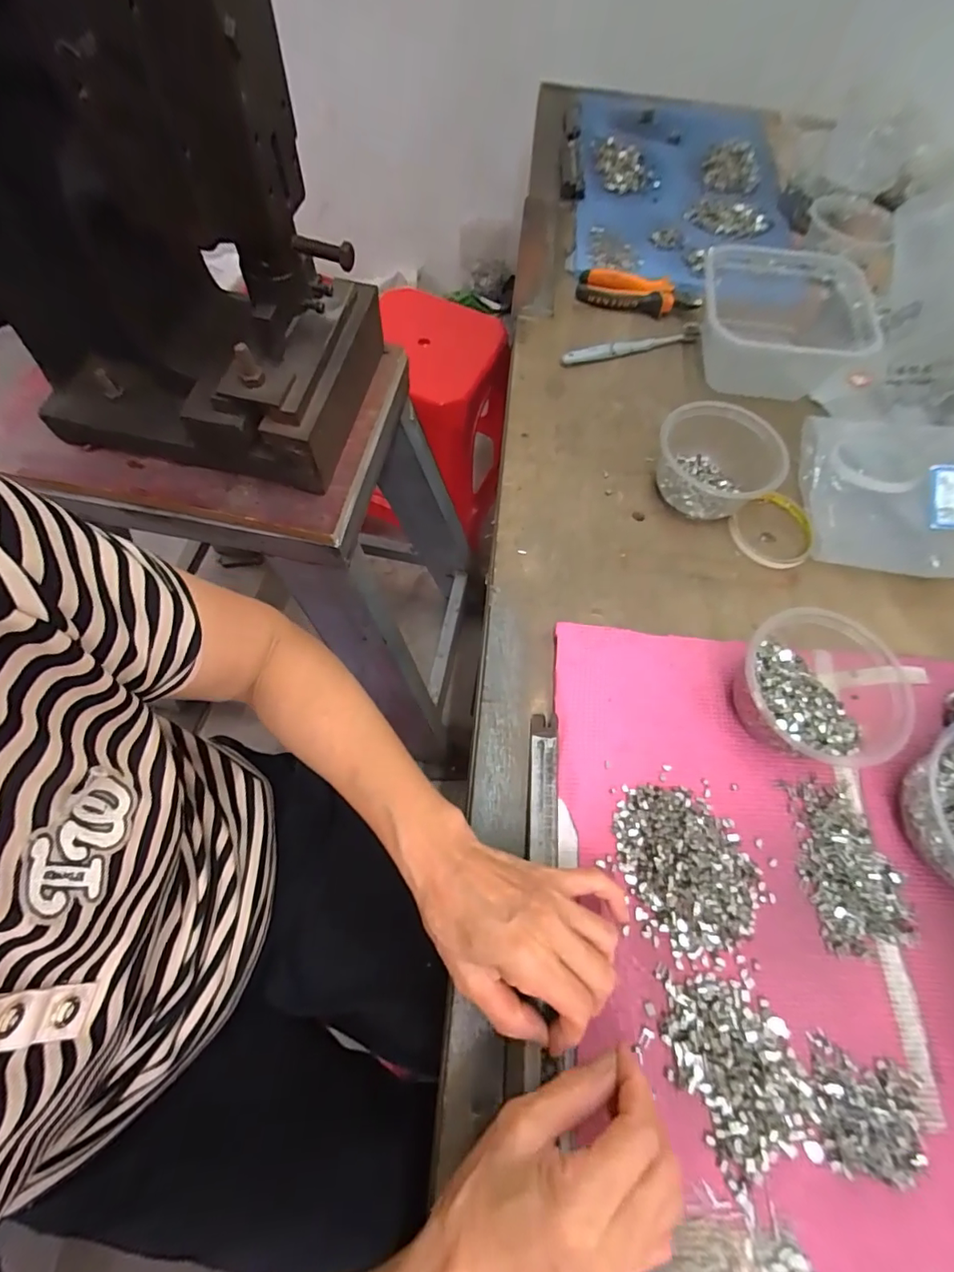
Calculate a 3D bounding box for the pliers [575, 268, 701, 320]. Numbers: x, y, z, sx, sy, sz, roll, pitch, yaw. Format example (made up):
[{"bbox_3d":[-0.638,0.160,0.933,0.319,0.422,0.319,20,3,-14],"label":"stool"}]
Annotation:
[{"bbox_3d":[0.200,-0.425,0.622,0.147,0.018,0.056,21,66,6],"label":"pliers"}]

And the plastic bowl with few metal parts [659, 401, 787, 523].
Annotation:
[{"bbox_3d":[0.231,-0.170,0.487,0.118,0.062,0.099,30,66,10],"label":"plastic bowl with few metal parts"}]

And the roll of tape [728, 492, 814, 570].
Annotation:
[{"bbox_3d":[0.295,-0.108,0.496,0.077,0.012,0.093,36,68,12],"label":"roll of tape"}]

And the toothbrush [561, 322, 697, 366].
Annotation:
[{"bbox_3d":[0.182,-0.347,0.595,0.180,0.017,0.023,-16,66,-8],"label":"toothbrush"}]

